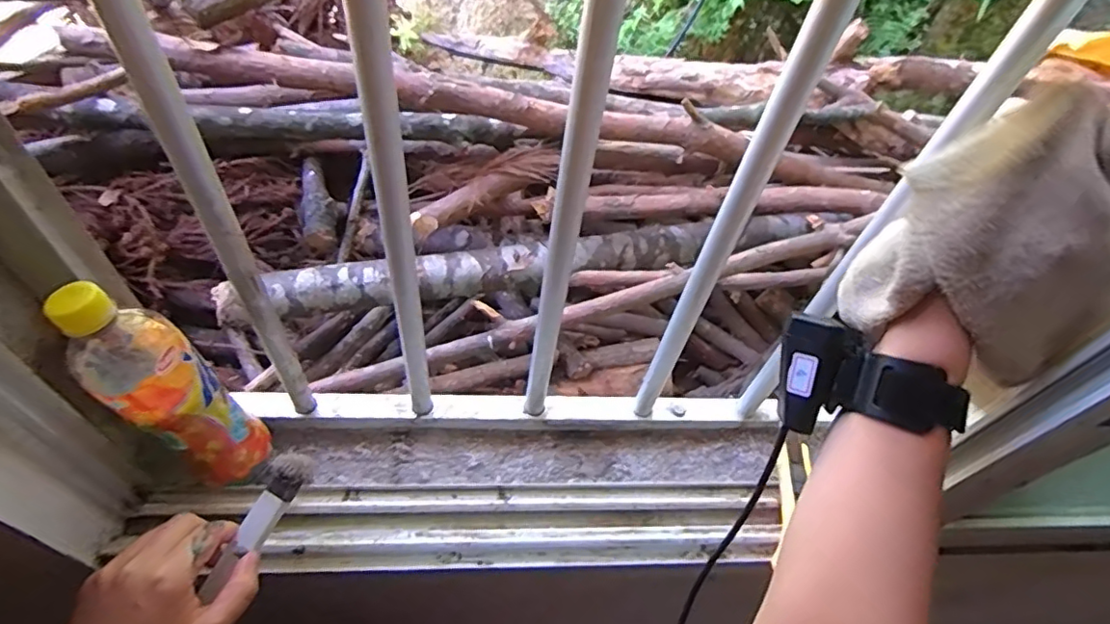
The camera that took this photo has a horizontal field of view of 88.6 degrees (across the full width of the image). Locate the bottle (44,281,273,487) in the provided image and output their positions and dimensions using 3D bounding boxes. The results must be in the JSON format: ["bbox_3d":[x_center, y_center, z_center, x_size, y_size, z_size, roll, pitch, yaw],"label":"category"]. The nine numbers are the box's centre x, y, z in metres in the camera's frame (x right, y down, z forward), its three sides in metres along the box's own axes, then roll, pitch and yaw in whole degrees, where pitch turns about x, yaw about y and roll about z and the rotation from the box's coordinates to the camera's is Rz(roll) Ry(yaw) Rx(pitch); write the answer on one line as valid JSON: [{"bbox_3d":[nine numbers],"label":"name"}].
[{"bbox_3d":[-0.277,0.055,0.408,0.074,0.190,0.063,34,56,19],"label":"bottle"}]

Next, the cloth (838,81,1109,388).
[{"bbox_3d":[0.239,-0.037,0.290,0.115,0.132,0.068,8,51,0],"label":"cloth"}]

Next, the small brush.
[{"bbox_3d":[-0.213,0.151,0.408,0.025,0.020,0.105,28,74,16],"label":"small brush"}]

